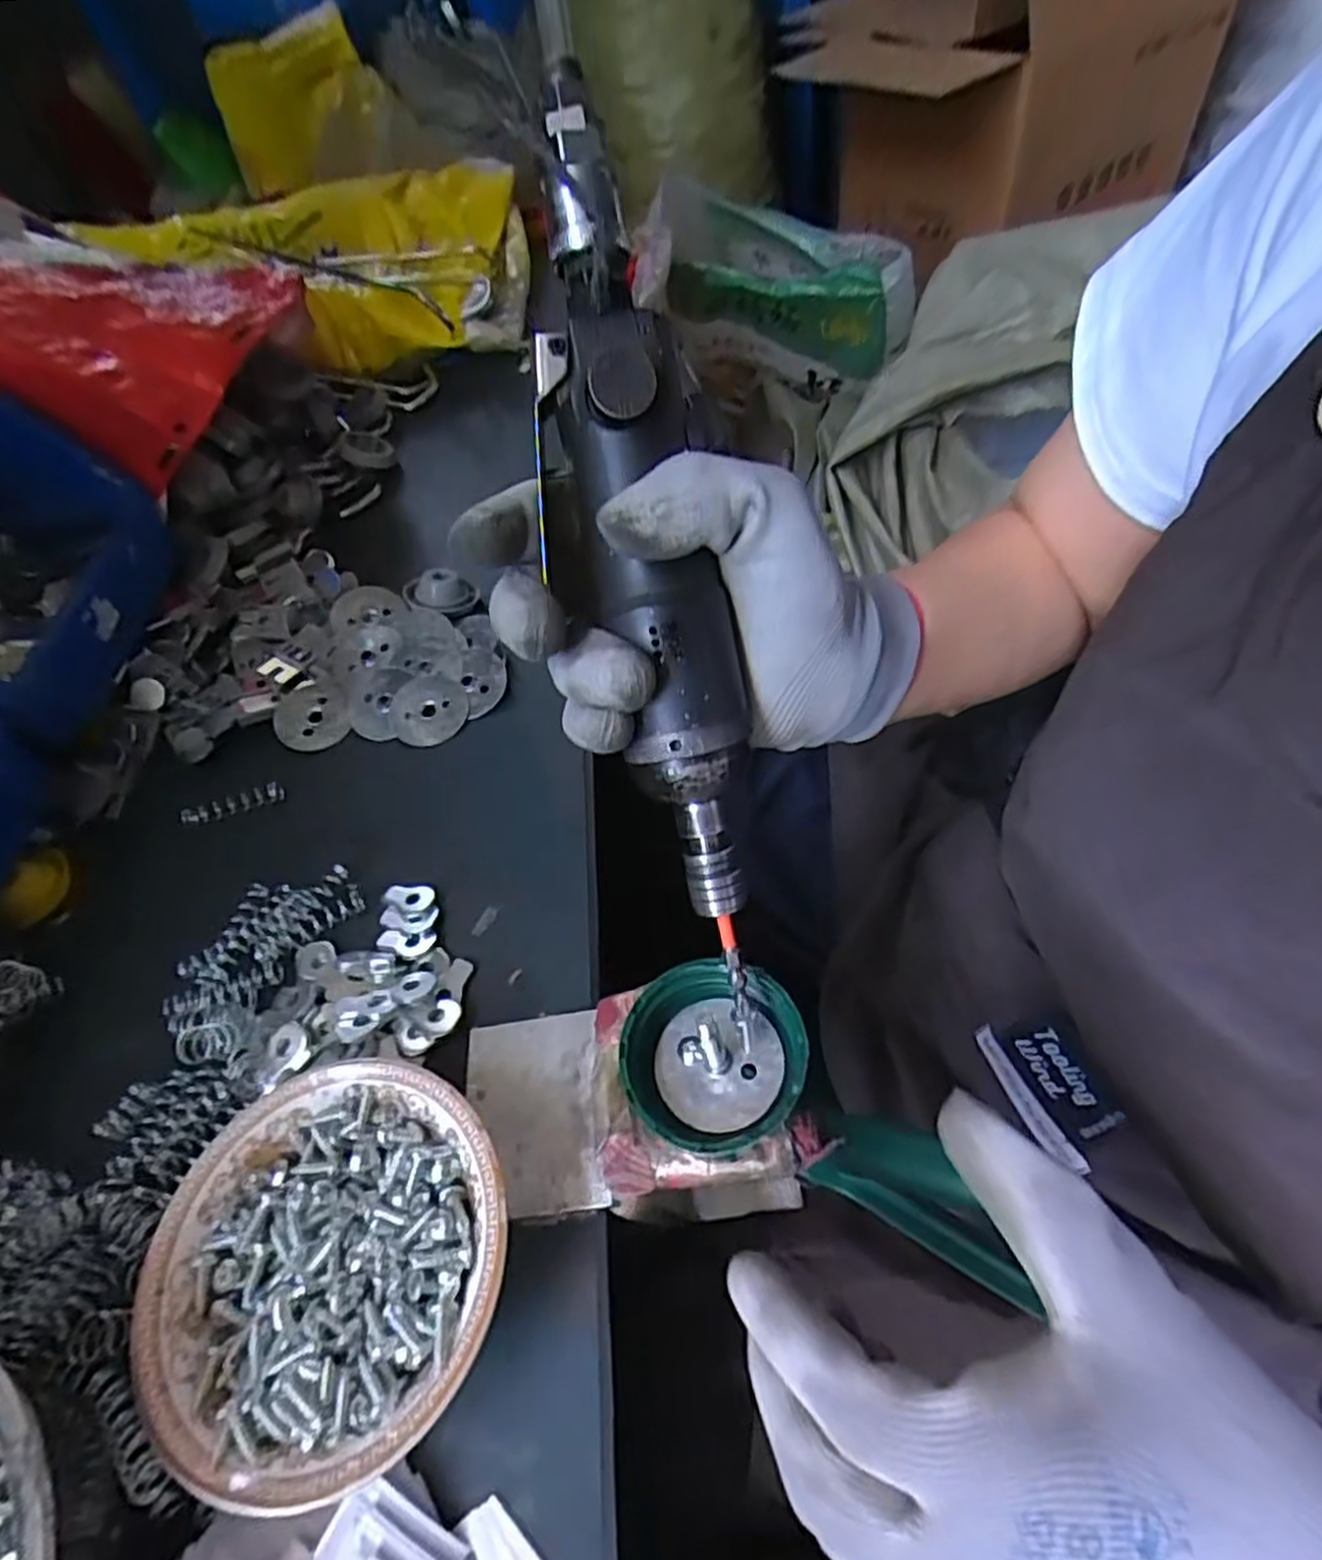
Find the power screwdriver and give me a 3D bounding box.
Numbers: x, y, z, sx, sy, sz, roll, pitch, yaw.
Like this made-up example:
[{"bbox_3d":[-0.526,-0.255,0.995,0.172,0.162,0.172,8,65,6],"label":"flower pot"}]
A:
[{"bbox_3d":[-0.003,-0.056,0.225,0.039,0.256,0.034,-14,11,-8],"label":"power screwdriver"}]

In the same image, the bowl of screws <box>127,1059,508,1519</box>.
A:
[{"bbox_3d":[-0.112,0.167,0.262,0.120,0.045,0.116,-1,54,2],"label":"bowl of screws"}]

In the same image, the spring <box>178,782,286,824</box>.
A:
[{"bbox_3d":[-0.239,0.013,0.419,0.053,0.010,0.011,-17,55,-9],"label":"spring"}]

